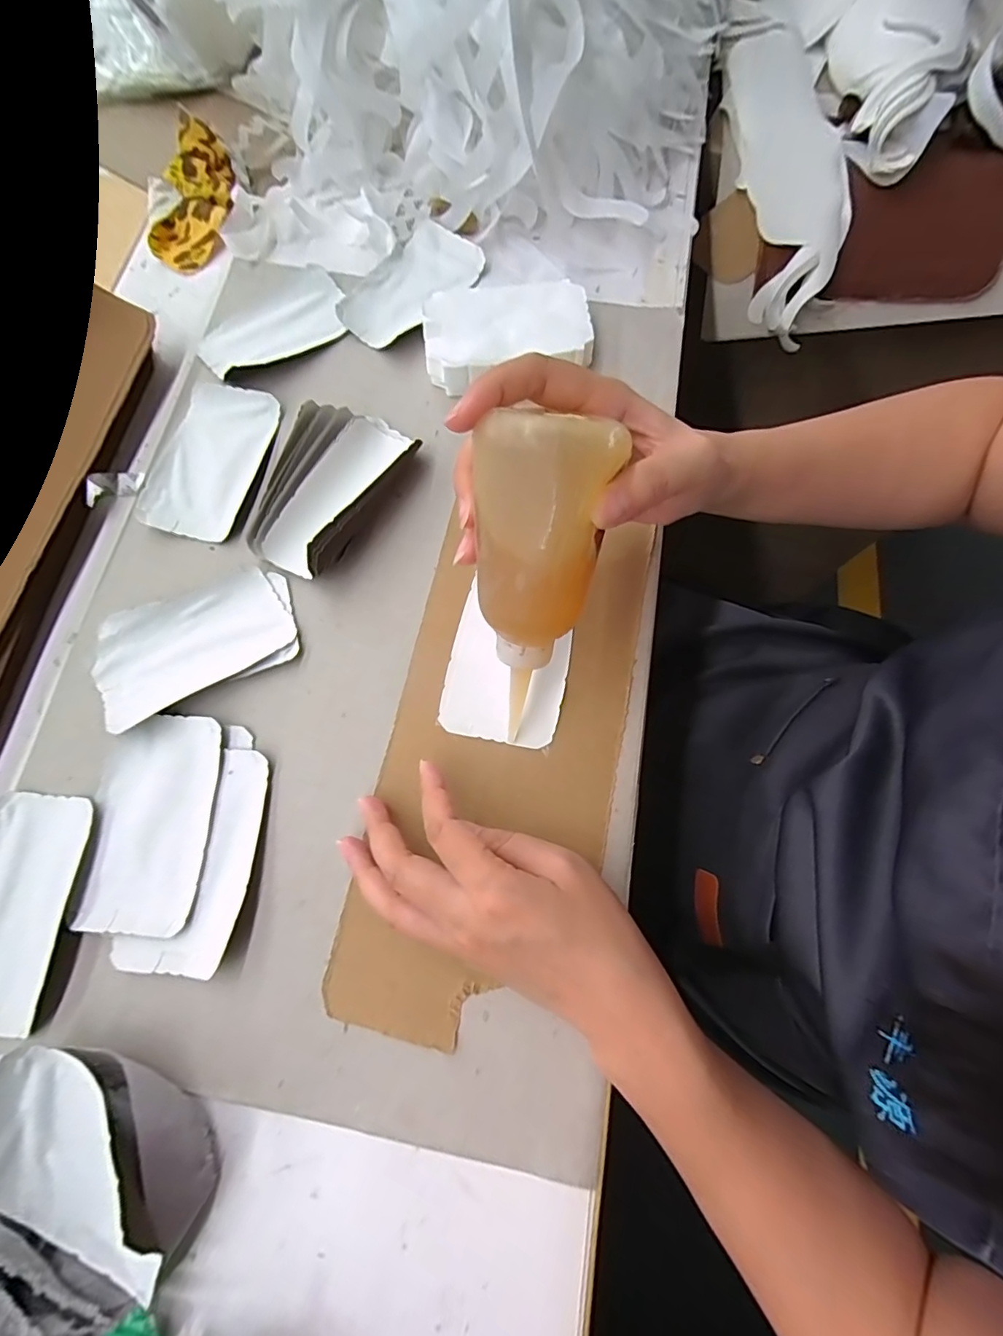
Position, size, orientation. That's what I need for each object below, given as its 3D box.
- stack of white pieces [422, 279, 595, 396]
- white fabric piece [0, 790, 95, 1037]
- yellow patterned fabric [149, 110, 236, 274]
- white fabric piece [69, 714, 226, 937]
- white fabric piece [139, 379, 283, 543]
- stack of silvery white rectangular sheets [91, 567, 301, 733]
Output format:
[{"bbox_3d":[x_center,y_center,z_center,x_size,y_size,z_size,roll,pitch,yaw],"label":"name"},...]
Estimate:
[{"bbox_3d":[0.004,-0.243,0.367,0.117,0.024,0.067,-8,74,-2],"label":"stack of white pieces"},{"bbox_3d":[-0.269,0.130,0.275,0.065,0.004,0.116,3,74,2],"label":"white fabric piece"},{"bbox_3d":[-0.256,-0.384,0.413,0.065,0.022,0.114,7,89,3],"label":"yellow patterned fabric"},{"bbox_3d":[-0.201,0.086,0.288,0.066,0.004,0.116,3,74,1],"label":"white fabric piece"},{"bbox_3d":[-0.207,-0.147,0.355,0.068,0.011,0.116,15,75,5],"label":"white fabric piece"},{"bbox_3d":[-0.191,-0.015,0.313,0.120,0.013,0.076,-20,75,-5],"label":"stack of silvery white rectangular sheets"}]

